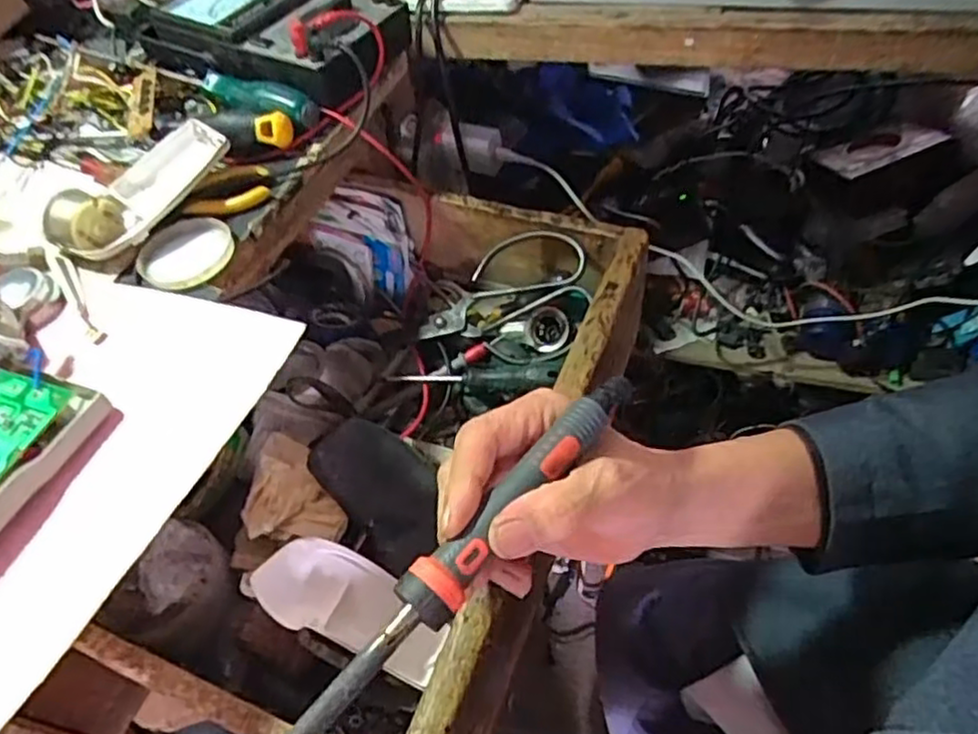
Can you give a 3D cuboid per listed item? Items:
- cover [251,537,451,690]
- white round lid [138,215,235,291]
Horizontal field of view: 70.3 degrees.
[{"bbox_3d":[-0.077,0.138,0.402,0.111,0.015,0.052,30,60,1],"label":"cover"},{"bbox_3d":[-0.183,-0.070,0.420,0.053,0.004,0.057,-4,50,5],"label":"white round lid"}]

